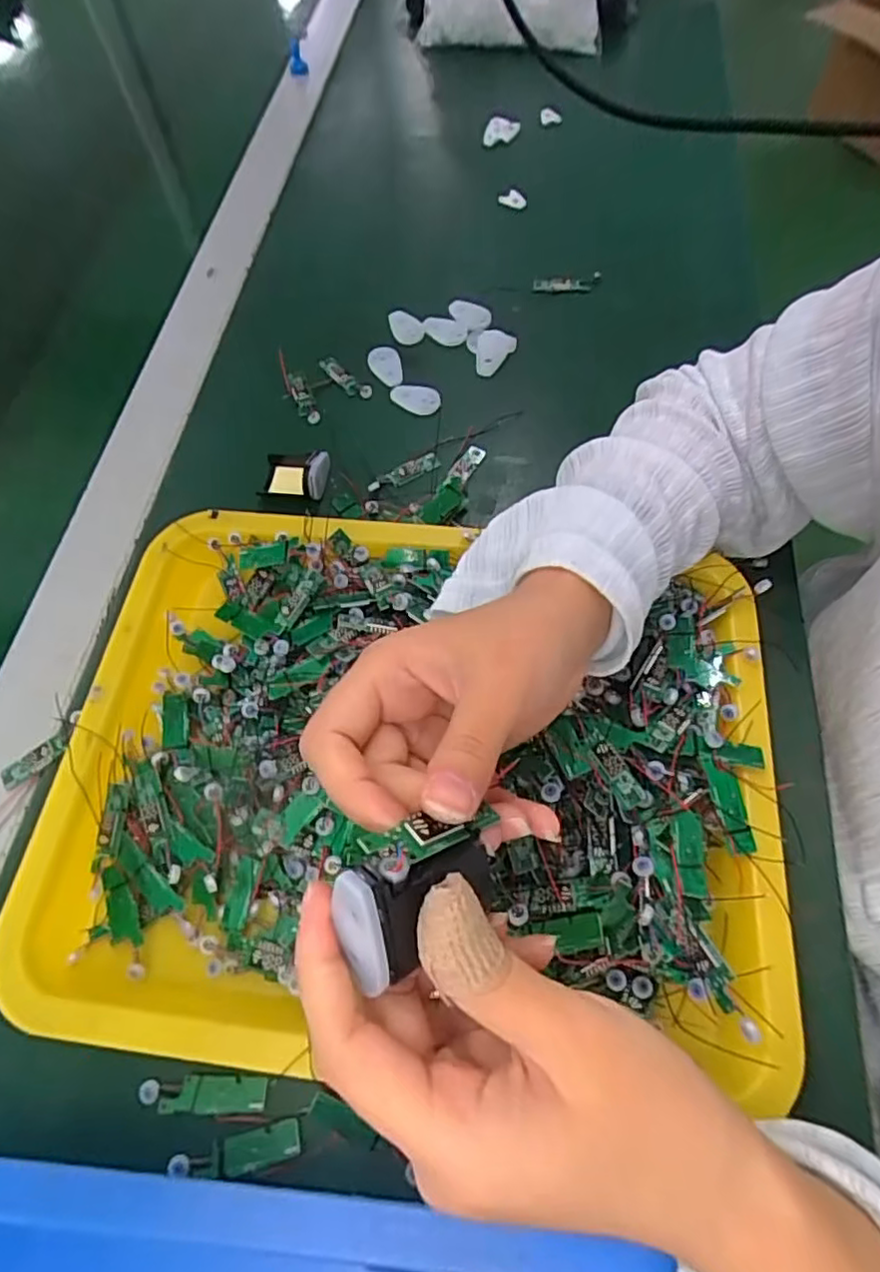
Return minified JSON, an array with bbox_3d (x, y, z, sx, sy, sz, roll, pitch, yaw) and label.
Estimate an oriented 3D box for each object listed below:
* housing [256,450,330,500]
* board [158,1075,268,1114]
[{"bbox_3d":[-0.094,-0.103,0.415,0.043,0.018,0.034,6,63,6],"label":"housing"},{"bbox_3d":[-0.094,0.191,0.269,0.042,0.006,0.013,-1,62,3],"label":"board"}]

